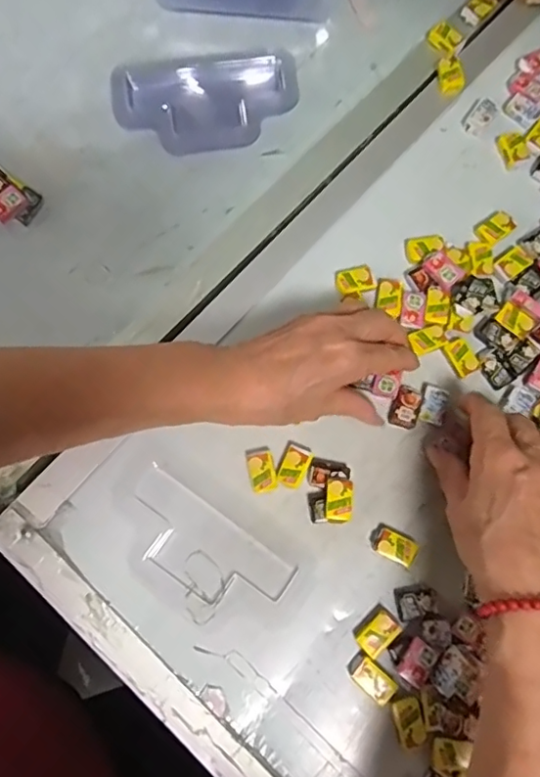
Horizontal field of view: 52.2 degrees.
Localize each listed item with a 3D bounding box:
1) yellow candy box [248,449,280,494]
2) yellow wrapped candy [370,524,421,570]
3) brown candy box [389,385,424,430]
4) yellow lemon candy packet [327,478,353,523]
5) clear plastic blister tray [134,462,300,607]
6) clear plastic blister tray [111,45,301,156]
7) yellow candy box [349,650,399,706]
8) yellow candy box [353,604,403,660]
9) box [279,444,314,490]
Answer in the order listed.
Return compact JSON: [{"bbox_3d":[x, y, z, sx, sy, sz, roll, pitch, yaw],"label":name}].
[{"bbox_3d":[-0.005,0.056,0.367,0.018,0.004,0.026,-12,77,-2],"label":"yellow candy box"},{"bbox_3d":[0.081,0.103,0.360,0.031,0.008,0.019,30,79,7],"label":"yellow wrapped candy"},{"bbox_3d":[0.094,0.013,0.378,0.018,0.007,0.028,16,78,4],"label":"brown candy box"},{"bbox_3d":[0.045,0.072,0.355,0.016,0.004,0.028,3,79,7],"label":"yellow lemon candy packet"},{"bbox_3d":[-0.044,0.105,0.359,0.116,0.007,0.051,34,80,8],"label":"clear plastic blister tray"},{"bbox_3d":[-0.049,-0.226,0.429,0.139,0.016,0.088,-13,77,-2],"label":"clear plastic blister tray"},{"bbox_3d":[0.063,0.180,0.342,0.030,0.008,0.017,43,81,9],"label":"yellow candy box"},{"bbox_3d":[0.068,0.154,0.347,0.027,0.009,0.020,-43,80,-8],"label":"yellow candy box"},{"bbox_3d":[0.017,0.053,0.369,0.017,0.005,0.026,22,78,5],"label":"box"}]

